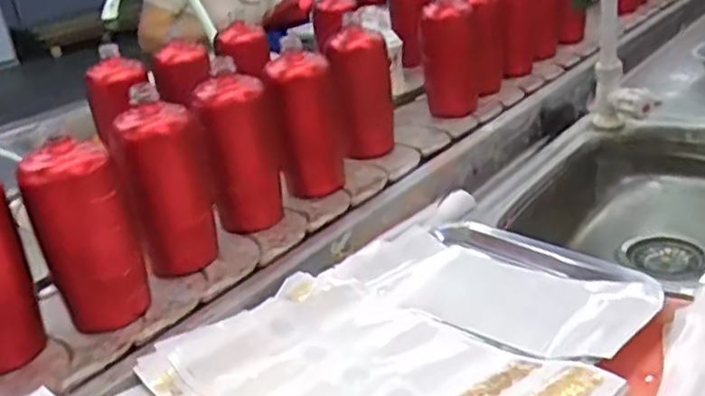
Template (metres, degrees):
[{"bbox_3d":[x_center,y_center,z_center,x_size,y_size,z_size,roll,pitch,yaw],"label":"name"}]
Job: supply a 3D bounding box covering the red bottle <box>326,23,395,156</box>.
[{"bbox_3d":[0.014,-0.135,0.942,0.079,0.166,0.095,-7,24,0],"label":"red bottle"}]

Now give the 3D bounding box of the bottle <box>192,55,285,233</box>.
[{"bbox_3d":[-0.127,-0.056,0.789,0.072,0.175,0.073,-7,24,0],"label":"bottle"}]

